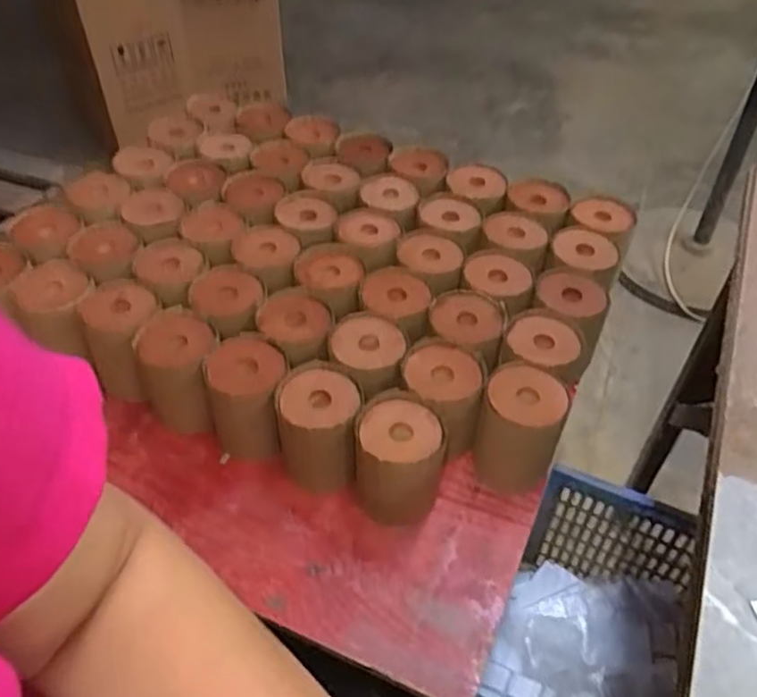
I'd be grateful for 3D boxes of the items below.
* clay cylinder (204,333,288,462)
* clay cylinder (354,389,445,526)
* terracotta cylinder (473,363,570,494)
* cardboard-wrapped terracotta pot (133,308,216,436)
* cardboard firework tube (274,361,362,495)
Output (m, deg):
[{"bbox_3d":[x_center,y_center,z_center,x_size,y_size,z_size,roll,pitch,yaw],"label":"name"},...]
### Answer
[{"bbox_3d":[-0.137,0.054,0.742,0.079,0.110,0.079,-6,47,-7],"label":"clay cylinder"},{"bbox_3d":[0.020,0.112,0.699,0.083,0.115,0.082,5,46,4],"label":"clay cylinder"},{"bbox_3d":[0.144,0.083,0.716,0.080,0.100,0.094,14,48,12],"label":"terracotta cylinder"},{"bbox_3d":[-0.211,0.035,0.760,0.081,0.121,0.093,-18,49,-17],"label":"cardboard-wrapped terracotta pot"},{"bbox_3d":[-0.059,0.082,0.713,0.080,0.107,0.089,1,46,0],"label":"cardboard firework tube"}]

